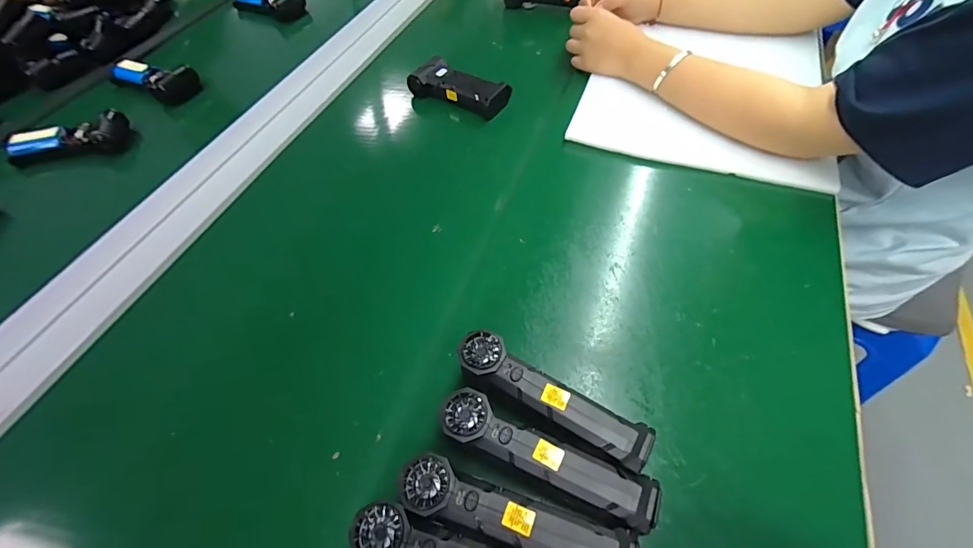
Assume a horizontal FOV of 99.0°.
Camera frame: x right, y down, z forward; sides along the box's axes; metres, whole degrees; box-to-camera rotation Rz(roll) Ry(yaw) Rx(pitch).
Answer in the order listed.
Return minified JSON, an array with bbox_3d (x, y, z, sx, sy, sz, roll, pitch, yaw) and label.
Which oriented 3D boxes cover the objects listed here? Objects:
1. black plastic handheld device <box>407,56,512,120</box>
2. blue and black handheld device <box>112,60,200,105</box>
[{"bbox_3d":[-0.042,-0.288,0.639,0.152,0.032,0.062,26,61,19],"label":"black plastic handheld device"},{"bbox_3d":[-0.562,-0.331,0.708,0.148,0.044,0.076,22,60,17],"label":"blue and black handheld device"}]

